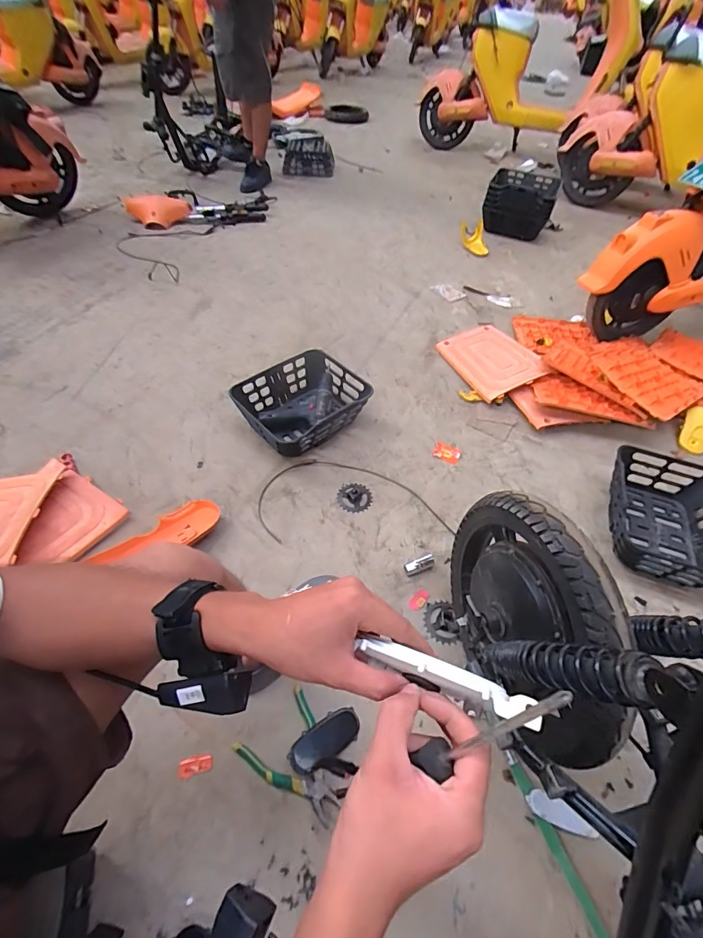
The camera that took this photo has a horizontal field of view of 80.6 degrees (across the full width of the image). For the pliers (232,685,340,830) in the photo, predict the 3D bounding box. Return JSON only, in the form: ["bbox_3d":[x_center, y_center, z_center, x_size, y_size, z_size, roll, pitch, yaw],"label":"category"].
[{"bbox_3d":[-0.085,0.477,0.678,0.134,0.014,0.176,-36,61,-26],"label":"pliers"}]

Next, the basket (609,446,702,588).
[{"bbox_3d":[0.746,0.104,0.980,0.267,0.109,0.314,18,53,12],"label":"basket"}]

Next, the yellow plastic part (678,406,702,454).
[{"bbox_3d":[1.013,-0.112,1.209,0.100,0.020,0.144,26,86,11],"label":"yellow plastic part"}]

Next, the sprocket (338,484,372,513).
[{"bbox_3d":[0.008,0.071,1.032,0.084,0.006,0.085,1,52,-1],"label":"sprocket"}]

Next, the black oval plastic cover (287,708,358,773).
[{"bbox_3d":[-0.043,0.453,0.694,0.123,0.012,0.054,-26,57,-21],"label":"black oval plastic cover"}]

